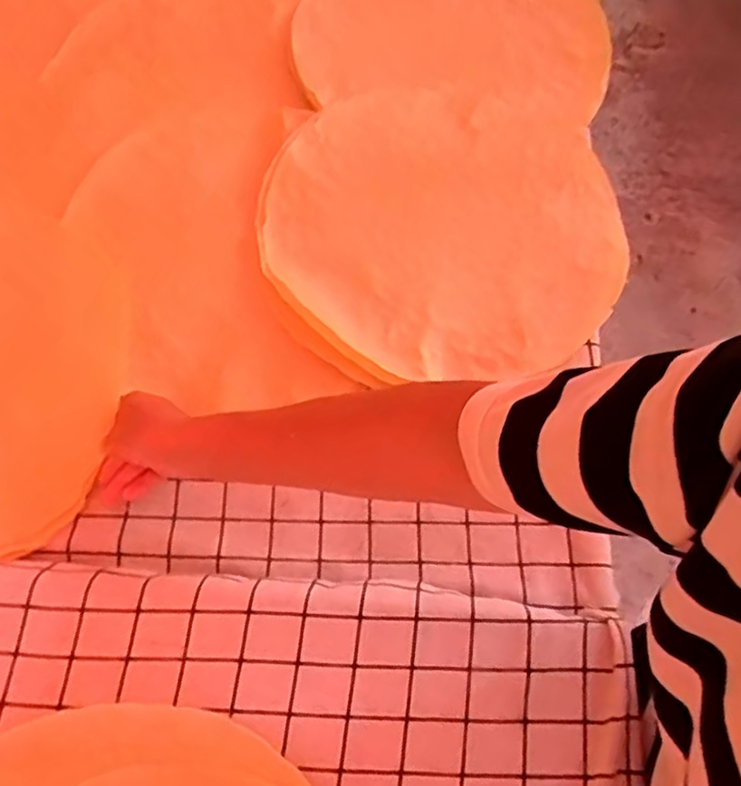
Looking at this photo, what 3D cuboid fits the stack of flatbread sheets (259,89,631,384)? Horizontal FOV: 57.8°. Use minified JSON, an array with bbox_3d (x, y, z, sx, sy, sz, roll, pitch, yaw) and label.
[{"bbox_3d":[0.073,-0.177,0.681,0.347,0.039,0.335,-12,66,-3],"label":"stack of flatbread sheets"}]

